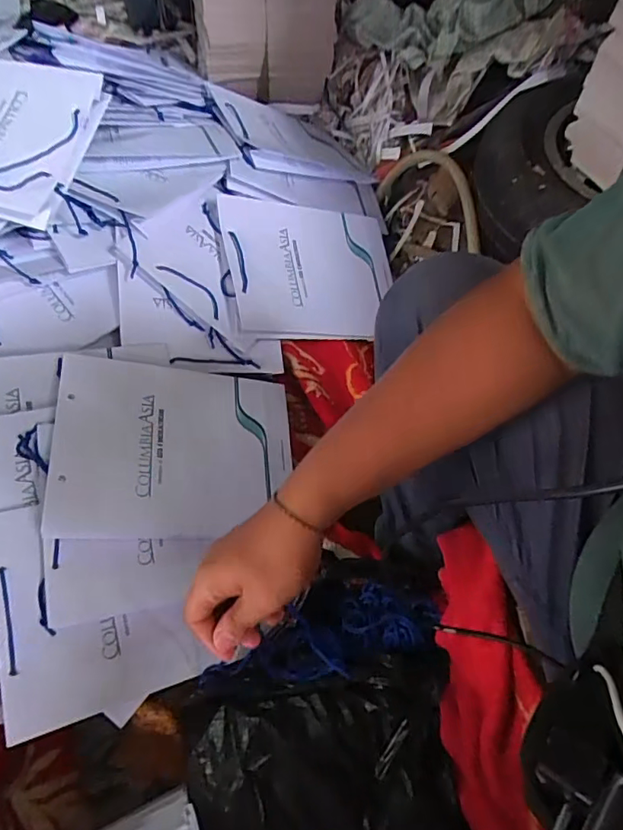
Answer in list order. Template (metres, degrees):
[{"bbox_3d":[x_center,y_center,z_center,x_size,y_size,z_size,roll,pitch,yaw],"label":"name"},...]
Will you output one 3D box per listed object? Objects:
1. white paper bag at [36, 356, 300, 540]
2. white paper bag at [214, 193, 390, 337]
[{"bbox_3d":[-0.190,0.047,0.772,0.344,0.020,0.266,6,61,-25],"label":"white paper bag"},{"bbox_3d":[0.005,-0.268,0.963,0.334,0.028,0.260,-2,75,-29],"label":"white paper bag"}]

